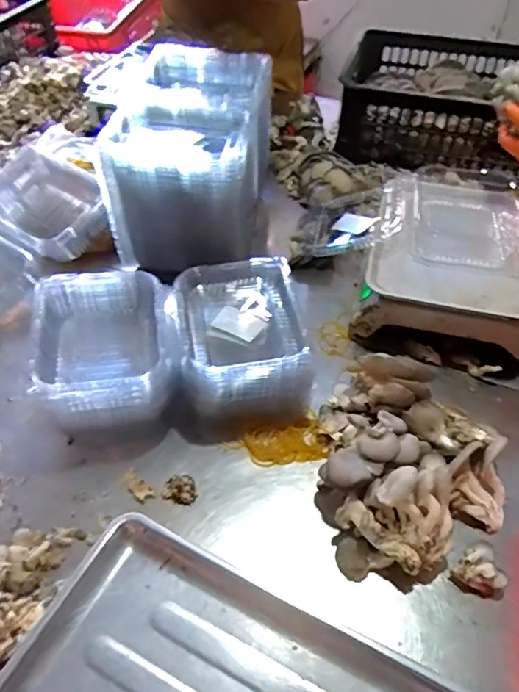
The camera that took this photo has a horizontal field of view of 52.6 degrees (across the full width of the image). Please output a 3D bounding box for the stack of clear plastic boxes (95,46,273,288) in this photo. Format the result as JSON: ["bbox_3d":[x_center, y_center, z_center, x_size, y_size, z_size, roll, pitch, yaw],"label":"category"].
[{"bbox_3d":[-0.099,-0.284,0.857,0.210,0.251,0.304,10,48,8],"label":"stack of clear plastic boxes"}]

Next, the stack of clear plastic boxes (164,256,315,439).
[{"bbox_3d":[-0.034,0.002,0.686,0.169,0.115,0.211,-6,48,-6],"label":"stack of clear plastic boxes"}]

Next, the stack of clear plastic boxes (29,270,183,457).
[{"bbox_3d":[-0.188,0.013,0.666,0.157,0.120,0.207,-10,48,-10],"label":"stack of clear plastic boxes"}]

